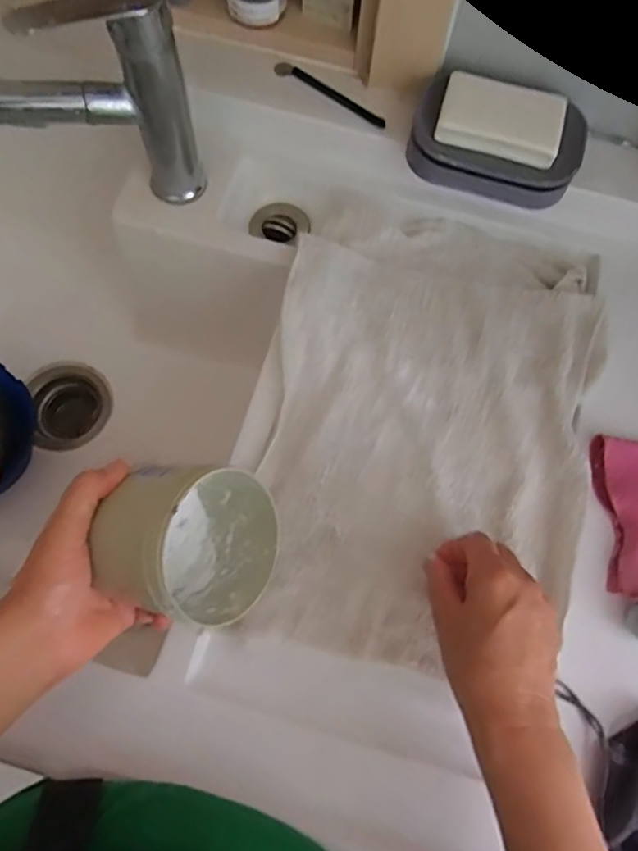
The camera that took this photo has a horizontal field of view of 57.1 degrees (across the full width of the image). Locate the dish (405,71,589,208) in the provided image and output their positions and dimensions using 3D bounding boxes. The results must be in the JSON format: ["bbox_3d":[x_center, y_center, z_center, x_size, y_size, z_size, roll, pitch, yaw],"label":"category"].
[{"bbox_3d":[0.154,-0.249,0.510,0.143,0.044,0.084,12,71,1],"label":"dish"}]

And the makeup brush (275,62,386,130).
[{"bbox_3d":[0.010,-0.310,0.544,0.121,0.009,0.015,34,73,9],"label":"makeup brush"}]

